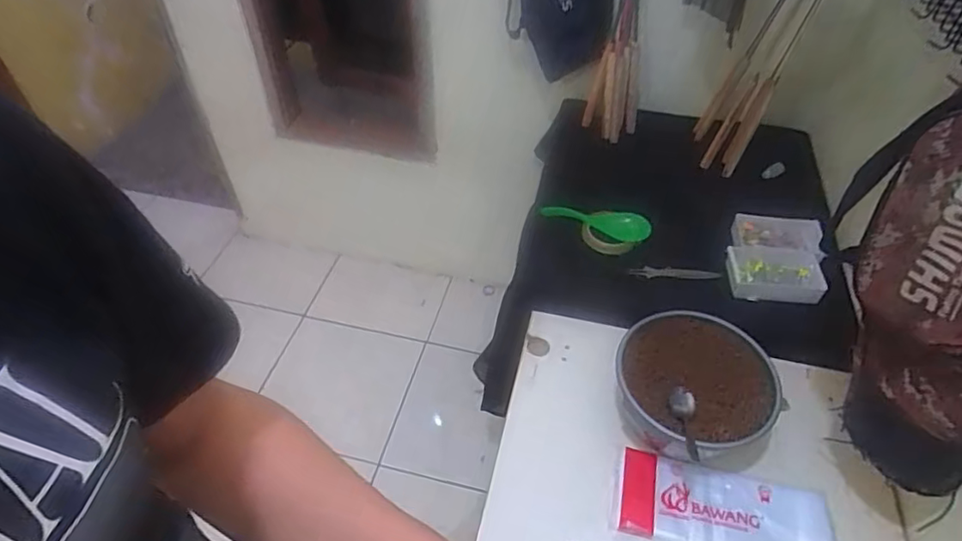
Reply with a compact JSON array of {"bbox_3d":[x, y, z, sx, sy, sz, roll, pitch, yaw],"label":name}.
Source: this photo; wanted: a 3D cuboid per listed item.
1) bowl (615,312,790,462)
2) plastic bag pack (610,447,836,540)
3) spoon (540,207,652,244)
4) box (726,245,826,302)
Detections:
[{"bbox_3d":[0.274,0.157,0.762,0.187,0.091,0.194,1,46,-1],"label":"bowl"},{"bbox_3d":[0.292,0.293,0.703,0.251,0.009,0.109,9,46,10],"label":"plastic bag pack"},{"bbox_3d":[0.207,-0.086,1.044,0.193,0.024,0.060,7,47,6],"label":"spoon"},{"bbox_3d":[0.483,0.008,0.950,0.143,0.034,0.094,8,47,7],"label":"box"}]

